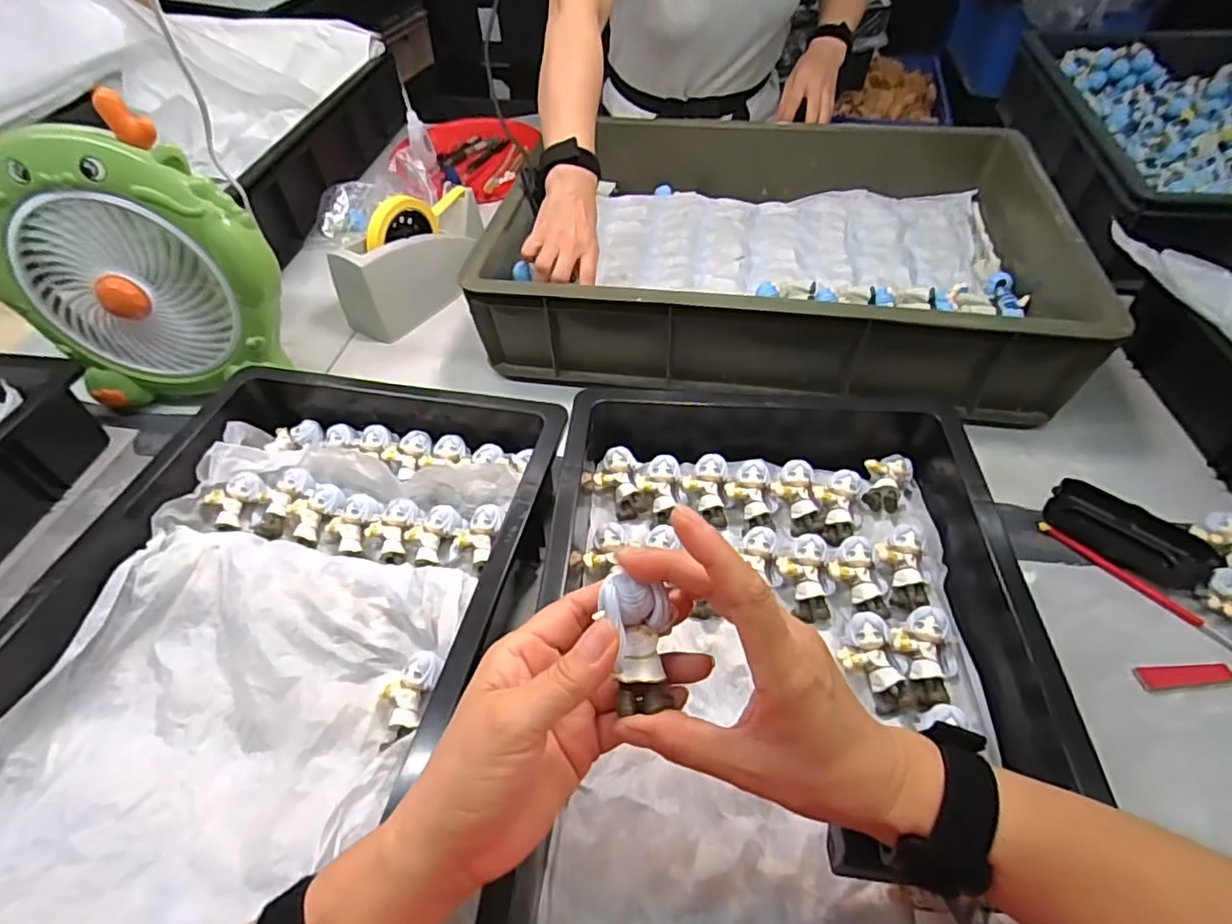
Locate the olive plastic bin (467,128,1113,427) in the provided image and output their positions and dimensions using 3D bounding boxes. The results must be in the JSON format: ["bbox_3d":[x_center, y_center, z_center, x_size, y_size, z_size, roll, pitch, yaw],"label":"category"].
[{"bbox_3d":[0.168,-0.246,0.684,0.567,0.113,0.406,5,50,7],"label":"olive plastic bin"}]

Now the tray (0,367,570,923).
[{"bbox_3d":[-0.235,0.106,0.405,0.302,0.076,0.453,10,51,11],"label":"tray"}]

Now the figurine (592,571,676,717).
[{"bbox_3d":[0.012,0.079,0.275,0.030,0.029,0.061,-8,92,-5],"label":"figurine"}]

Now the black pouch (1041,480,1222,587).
[{"bbox_3d":[0.412,0.058,0.496,0.046,0.030,0.112,-34,56,-24],"label":"black pouch"}]

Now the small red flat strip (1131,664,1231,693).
[{"bbox_3d":[0.398,0.150,0.426,0.056,0.006,0.017,-9,52,12],"label":"small red flat strip"}]

